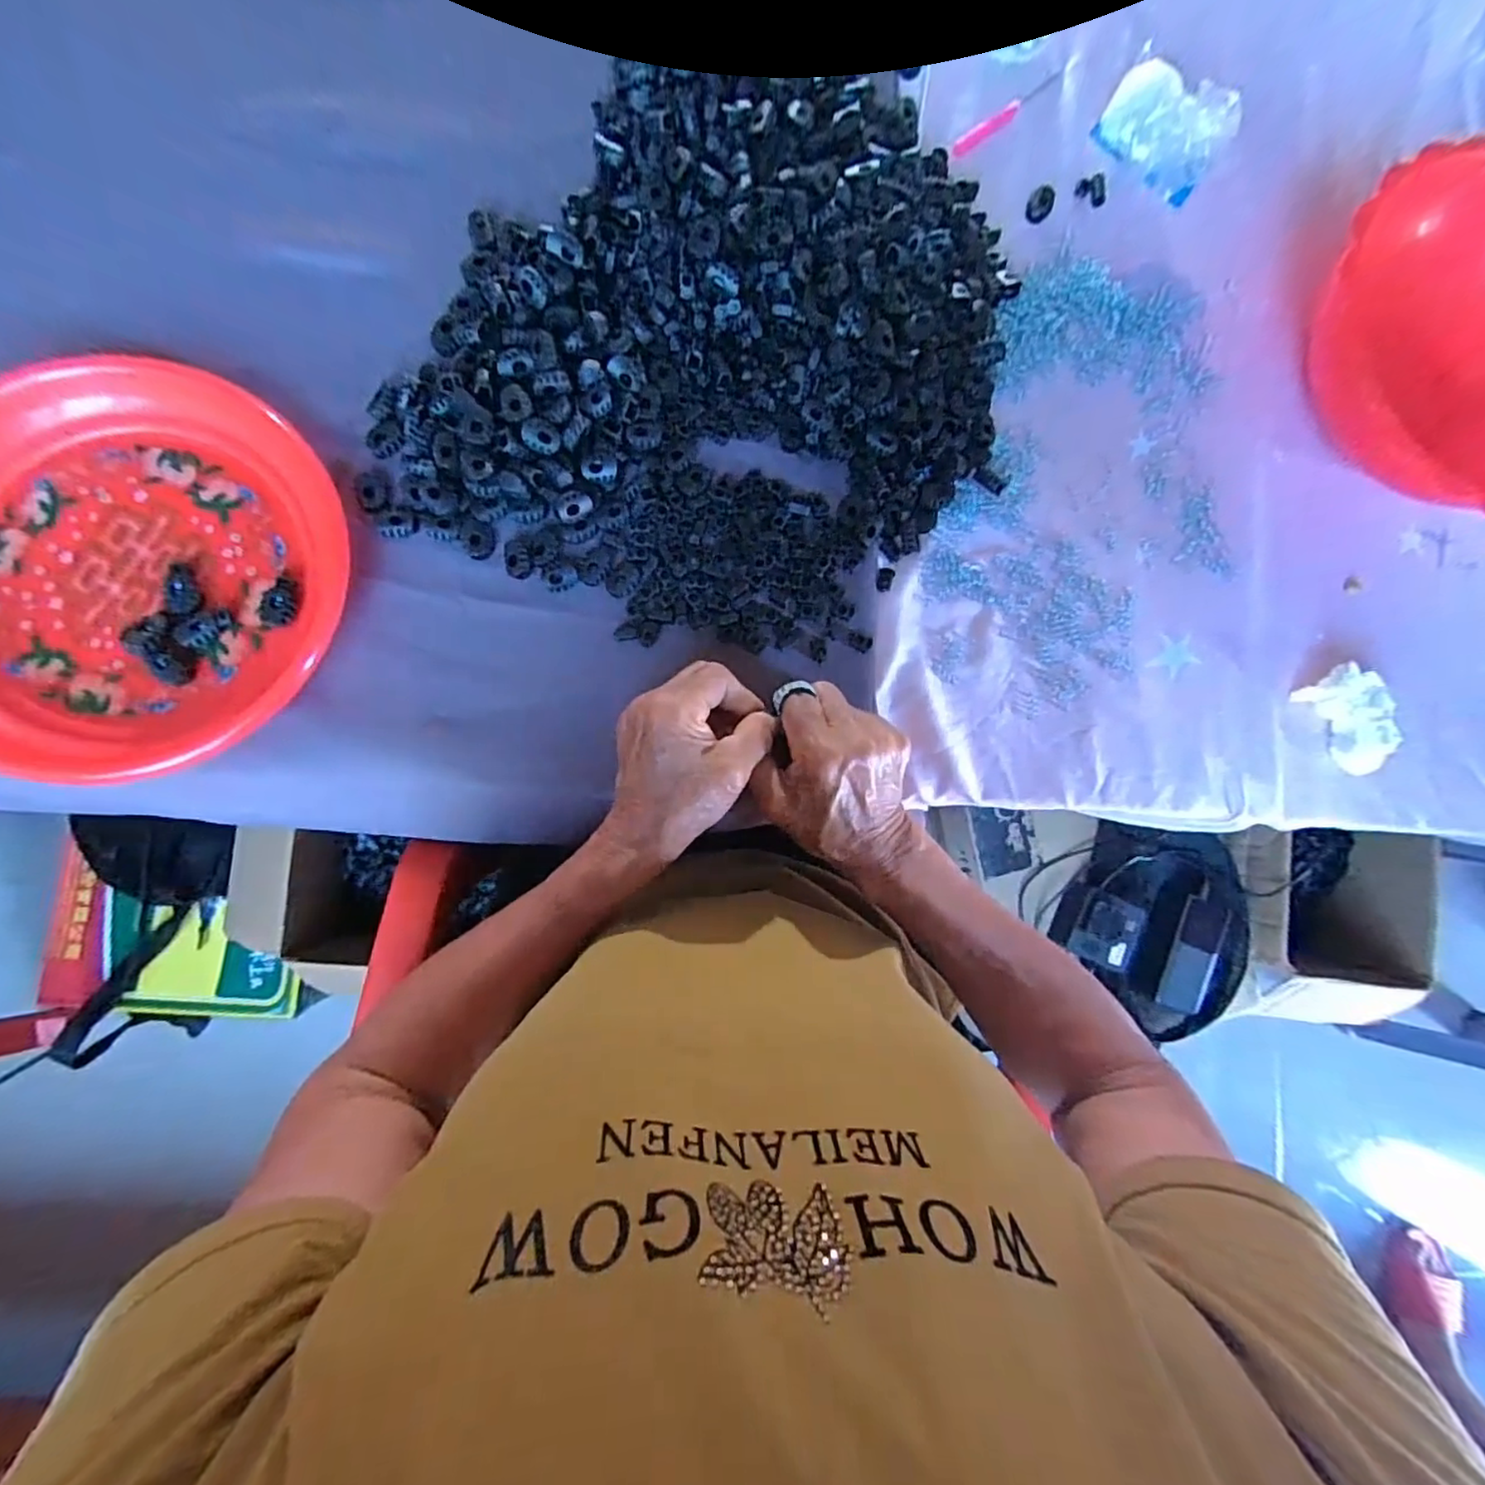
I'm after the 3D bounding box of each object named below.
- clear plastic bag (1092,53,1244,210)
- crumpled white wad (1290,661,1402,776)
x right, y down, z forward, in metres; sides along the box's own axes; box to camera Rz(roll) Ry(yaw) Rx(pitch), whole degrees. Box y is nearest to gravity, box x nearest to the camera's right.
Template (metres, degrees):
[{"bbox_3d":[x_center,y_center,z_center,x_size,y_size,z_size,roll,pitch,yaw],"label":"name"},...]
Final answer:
[{"bbox_3d":[0.289,-0.424,0.434,0.041,0.053,0.087,-41,94,-9],"label":"clear plastic bag"},{"bbox_3d":[0.422,-0.017,0.431,0.044,0.027,0.073,-23,89,-10],"label":"crumpled white wad"}]

